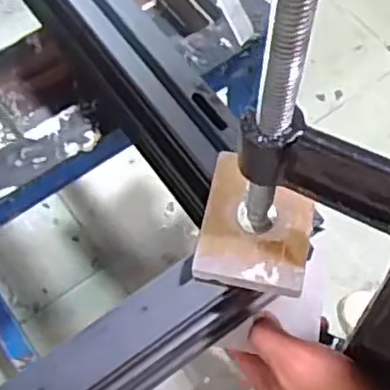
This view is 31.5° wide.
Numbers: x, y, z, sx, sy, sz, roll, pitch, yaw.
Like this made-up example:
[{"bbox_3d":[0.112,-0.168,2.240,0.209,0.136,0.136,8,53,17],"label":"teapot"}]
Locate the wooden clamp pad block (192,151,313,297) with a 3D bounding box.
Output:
[{"bbox_3d":[0.035,0.015,0.392,0.060,0.011,0.077,10,65,6],"label":"wooden clamp pad block"}]

